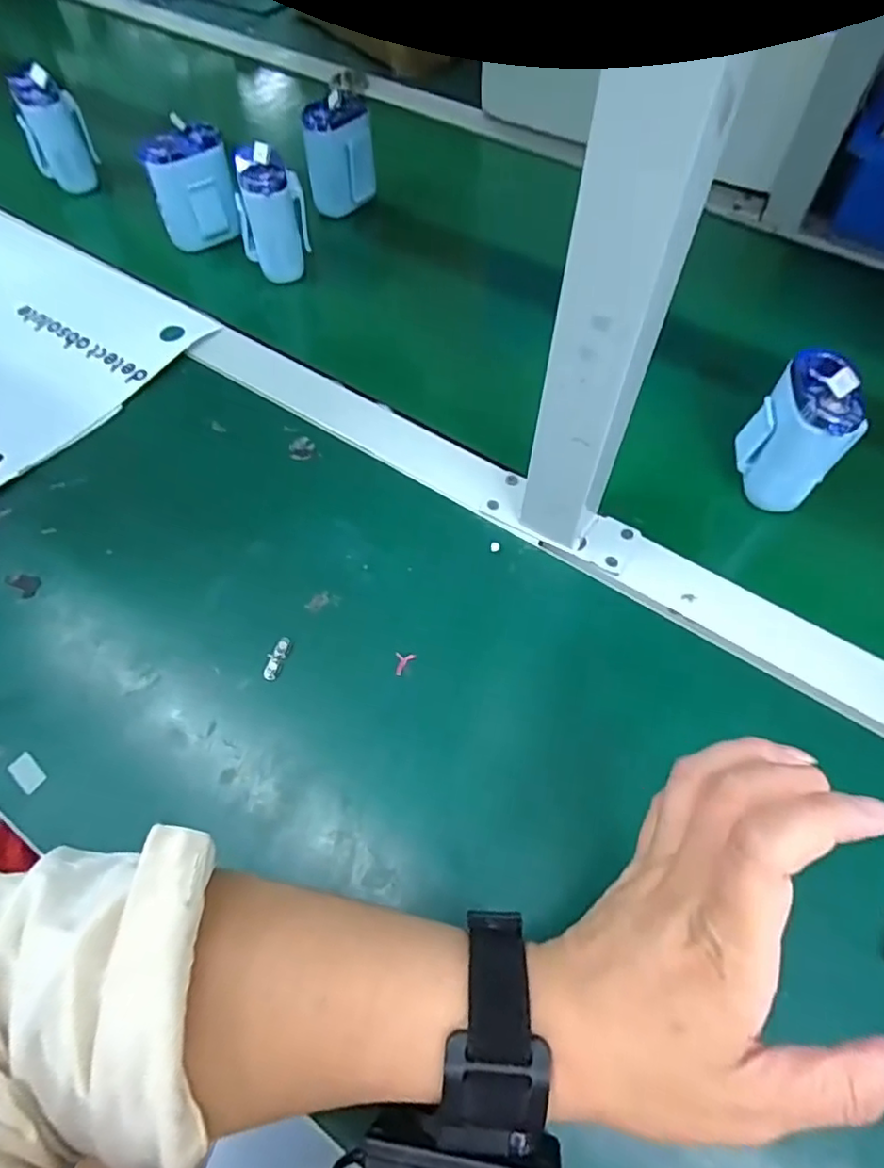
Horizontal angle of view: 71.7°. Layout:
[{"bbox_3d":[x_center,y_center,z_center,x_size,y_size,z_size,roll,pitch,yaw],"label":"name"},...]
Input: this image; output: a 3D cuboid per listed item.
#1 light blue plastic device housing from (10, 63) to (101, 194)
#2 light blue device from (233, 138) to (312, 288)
[{"bbox_3d":[-0.365,-0.425,0.577,0.054,0.086,0.038,-22,63,-9],"label":"light blue plastic device housing"},{"bbox_3d":[-0.140,-0.304,0.506,0.055,0.093,0.032,-13,60,-6],"label":"light blue device"}]

